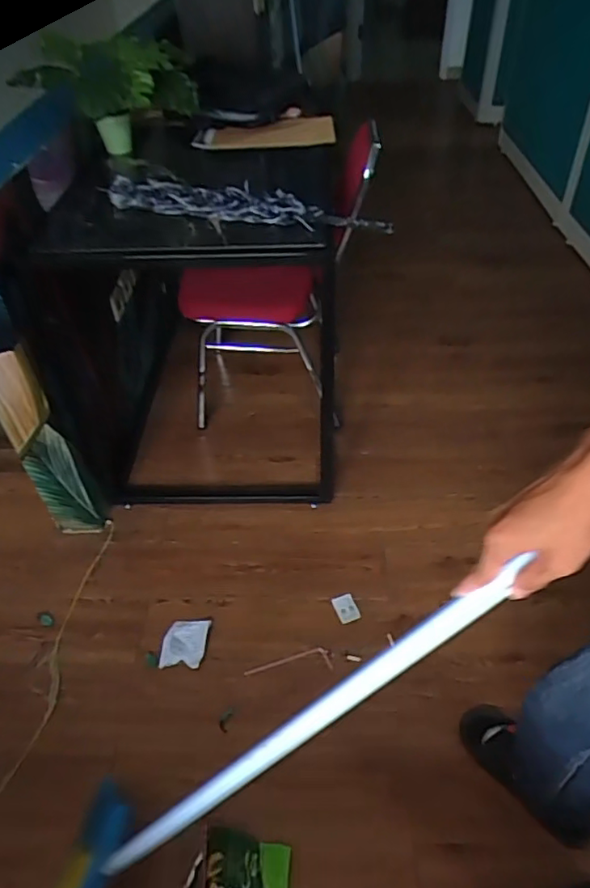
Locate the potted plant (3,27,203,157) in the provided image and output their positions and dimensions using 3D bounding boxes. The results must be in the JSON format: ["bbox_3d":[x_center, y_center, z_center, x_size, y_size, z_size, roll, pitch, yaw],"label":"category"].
[{"bbox_3d":[-0.492,-0.969,1.594,0.338,0.261,0.345,19,48,21],"label":"potted plant"}]

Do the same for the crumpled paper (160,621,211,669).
[{"bbox_3d":[-0.265,0.475,1.385,0.103,0.018,0.117,1,44,4],"label":"crumpled paper"}]

